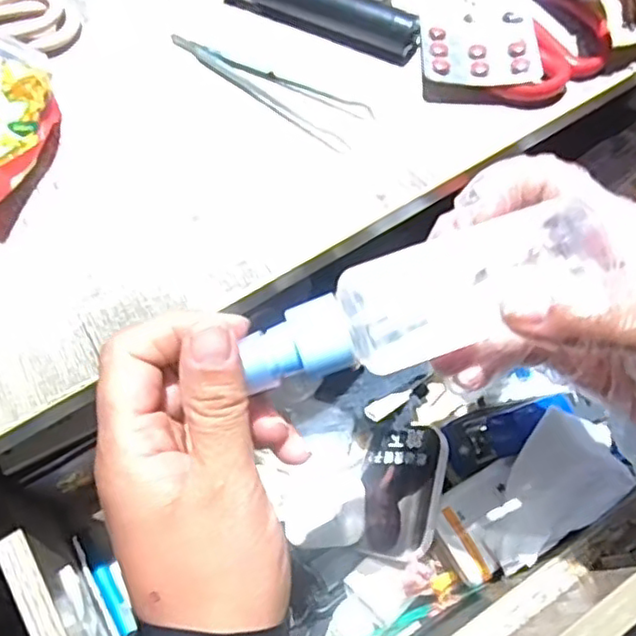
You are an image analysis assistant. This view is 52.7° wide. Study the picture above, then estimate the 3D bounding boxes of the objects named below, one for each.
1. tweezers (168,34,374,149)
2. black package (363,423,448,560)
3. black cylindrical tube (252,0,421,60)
[{"bbox_3d":[-0.029,-0.138,0.369,0.126,0.004,0.032,35,68,16],"label":"tweezers"},{"bbox_3d":[0.050,0.106,0.399,0.055,0.009,0.080,-12,55,41],"label":"black package"},{"bbox_3d":[0.000,-0.188,0.383,0.126,0.018,0.021,25,66,12],"label":"black cylindrical tube"}]

